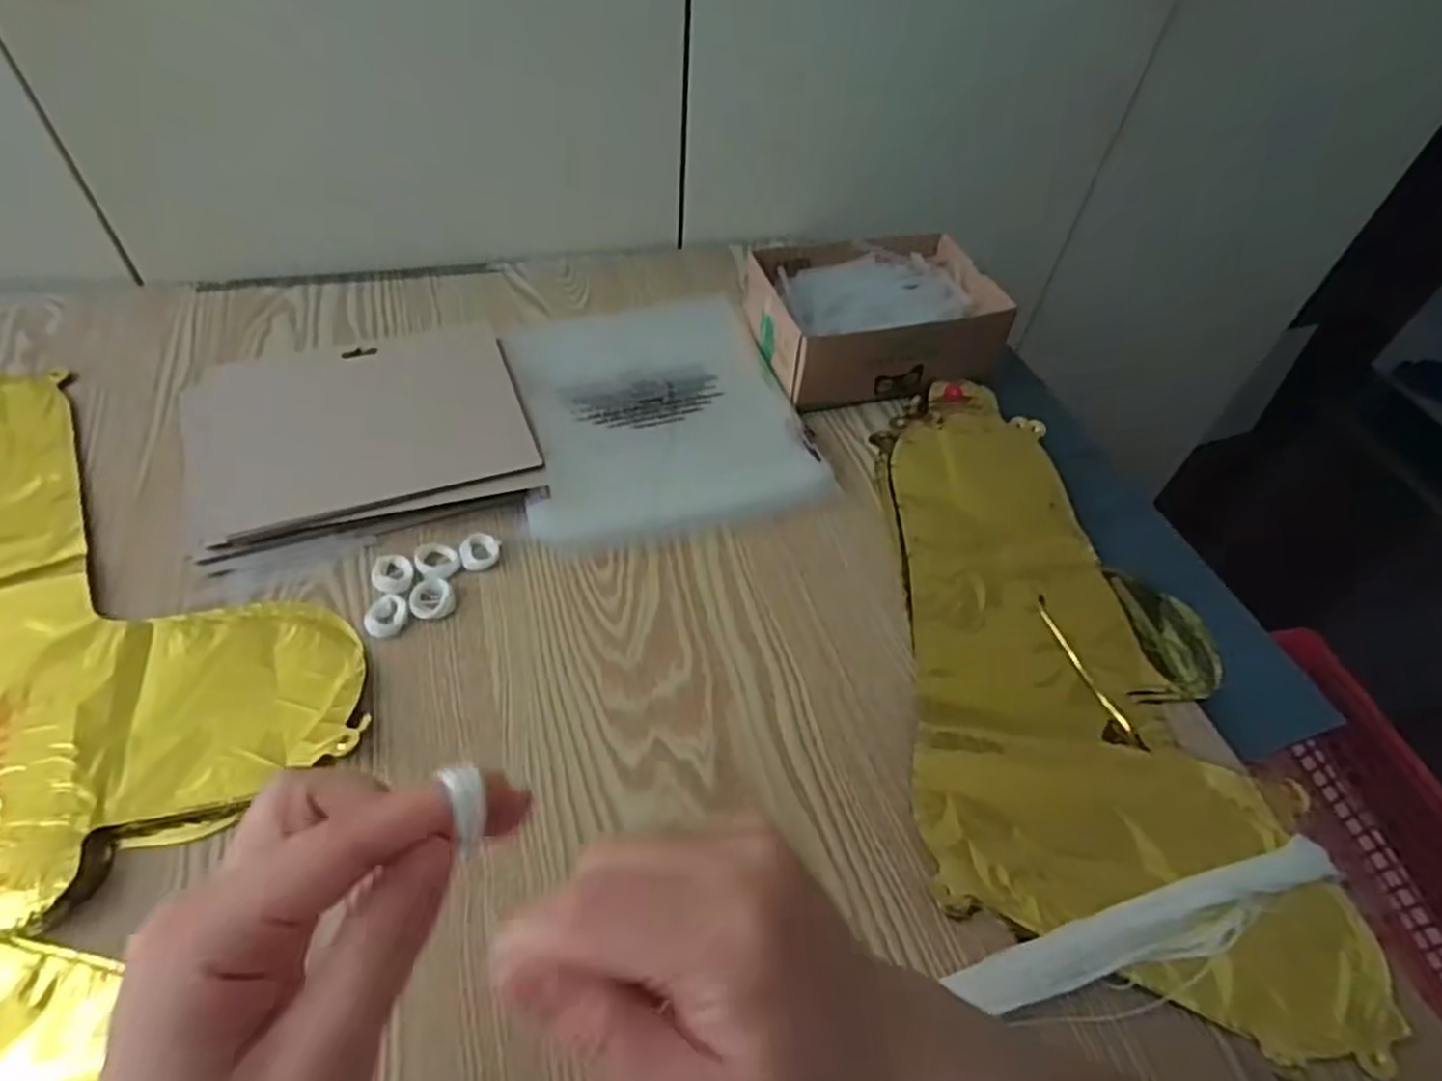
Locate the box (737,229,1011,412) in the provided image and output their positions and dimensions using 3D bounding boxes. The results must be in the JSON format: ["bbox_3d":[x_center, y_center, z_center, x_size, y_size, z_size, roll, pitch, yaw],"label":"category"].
[{"bbox_3d":[0.123,-0.187,0.628,0.189,0.058,0.145,-16,55,-18],"label":"box"}]

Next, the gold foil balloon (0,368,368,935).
[{"bbox_3d":[-0.396,0.020,0.442,0.229,0.016,0.406,-32,61,-27],"label":"gold foil balloon"}]

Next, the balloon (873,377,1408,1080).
[{"bbox_3d":[0.215,0.058,0.471,0.207,0.011,0.427,4,51,-3],"label":"balloon"}]

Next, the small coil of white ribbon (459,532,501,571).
[{"bbox_3d":[-0.153,0.007,0.484,0.024,0.004,0.028,1,52,-5],"label":"small coil of white ribbon"}]

